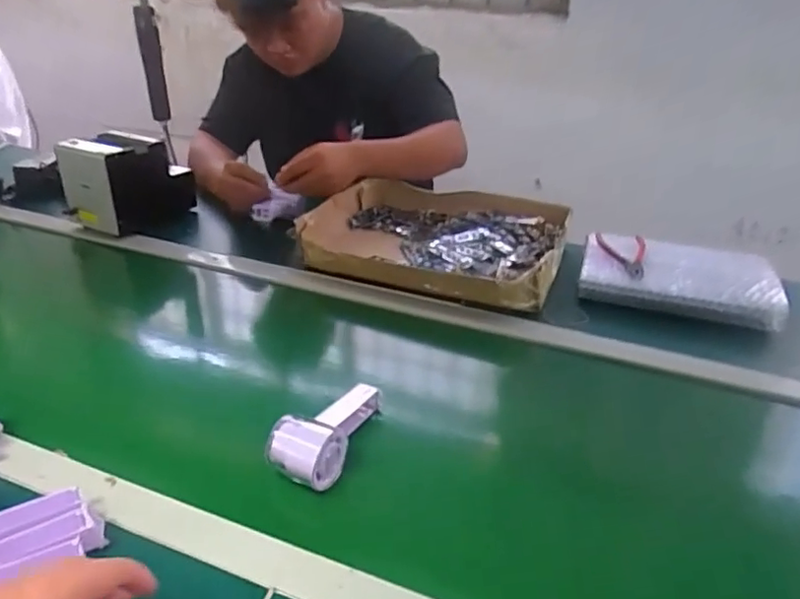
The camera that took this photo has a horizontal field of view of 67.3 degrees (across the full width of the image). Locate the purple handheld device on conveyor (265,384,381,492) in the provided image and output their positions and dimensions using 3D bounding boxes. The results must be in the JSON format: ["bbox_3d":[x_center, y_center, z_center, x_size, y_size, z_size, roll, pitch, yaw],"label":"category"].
[{"bbox_3d":[-0.075,0.125,0.606,0.068,0.051,0.131,10,31,14],"label":"purple handheld device on conveyor"}]

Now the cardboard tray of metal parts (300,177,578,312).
[{"bbox_3d":[0.065,-0.100,0.988,0.411,0.070,0.326,17,33,24],"label":"cardboard tray of metal parts"}]

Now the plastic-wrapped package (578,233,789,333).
[{"bbox_3d":[0.412,-0.032,0.894,0.272,0.035,0.167,12,31,18],"label":"plastic-wrapped package"}]

